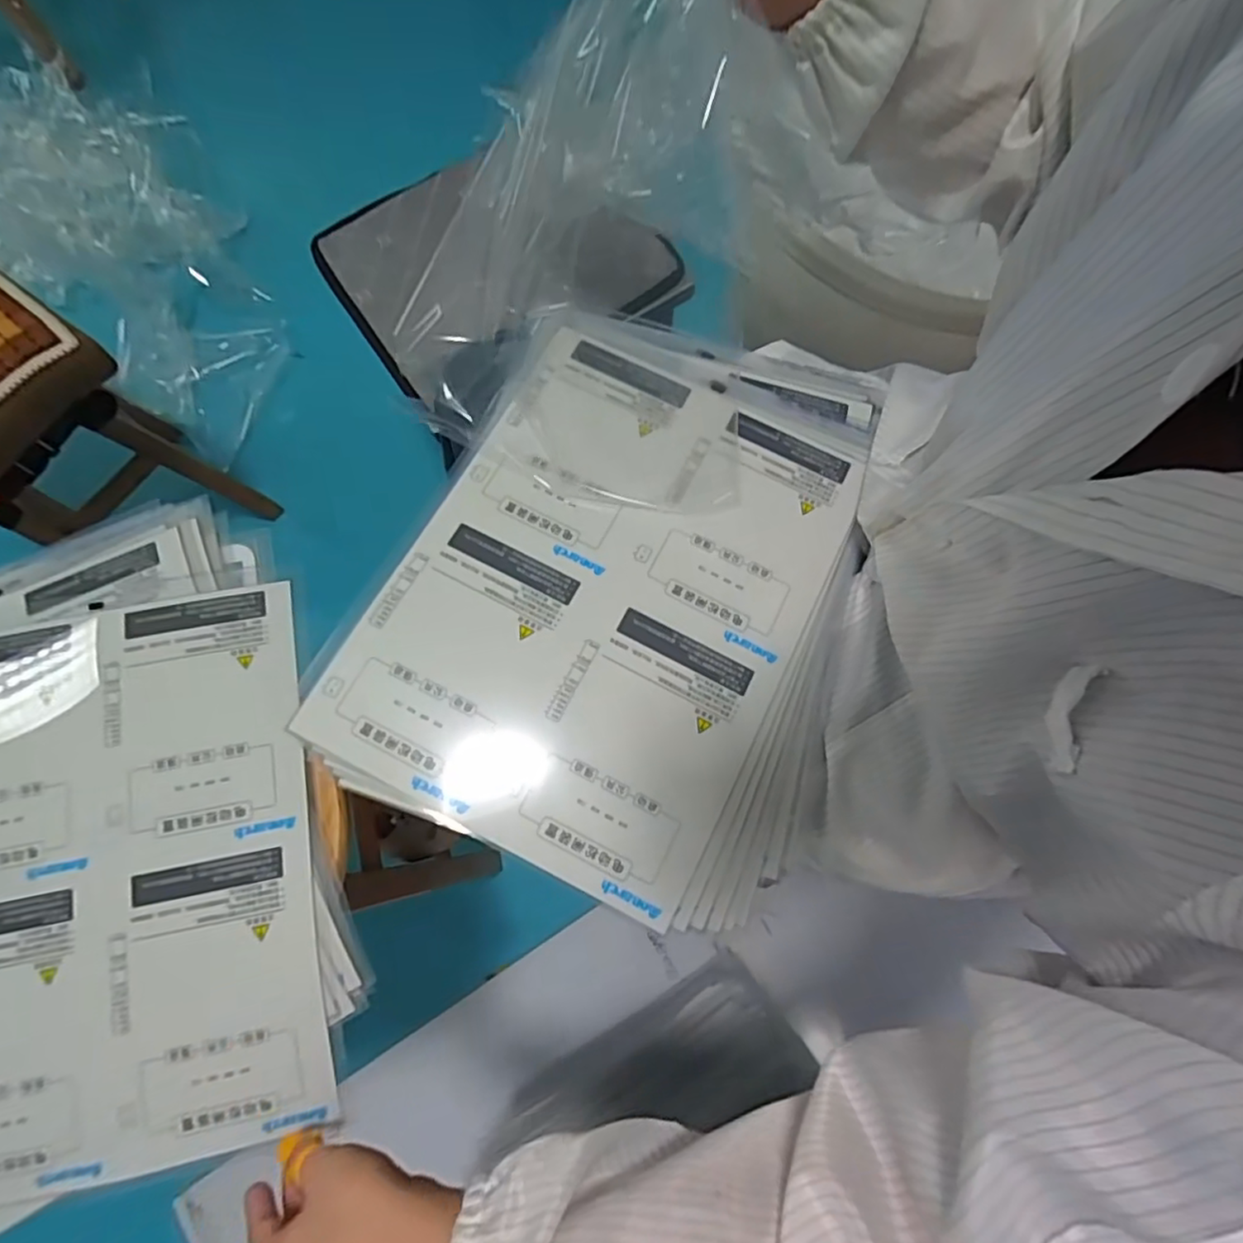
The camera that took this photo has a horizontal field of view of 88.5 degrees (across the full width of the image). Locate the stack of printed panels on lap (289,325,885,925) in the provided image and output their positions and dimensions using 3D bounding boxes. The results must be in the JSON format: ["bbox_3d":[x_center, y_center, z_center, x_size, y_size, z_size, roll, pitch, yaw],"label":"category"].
[{"bbox_3d":[0.016,-0.045,0.459,0.320,0.045,0.442,24,79,5],"label":"stack of printed panels on lap"}]

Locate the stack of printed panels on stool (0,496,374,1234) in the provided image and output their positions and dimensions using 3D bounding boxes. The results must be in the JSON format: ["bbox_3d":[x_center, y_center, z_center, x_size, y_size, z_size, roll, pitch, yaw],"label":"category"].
[{"bbox_3d":[-0.383,0.153,0.441,0.345,0.020,0.423,-17,79,-3],"label":"stack of printed panels on stool"}]

